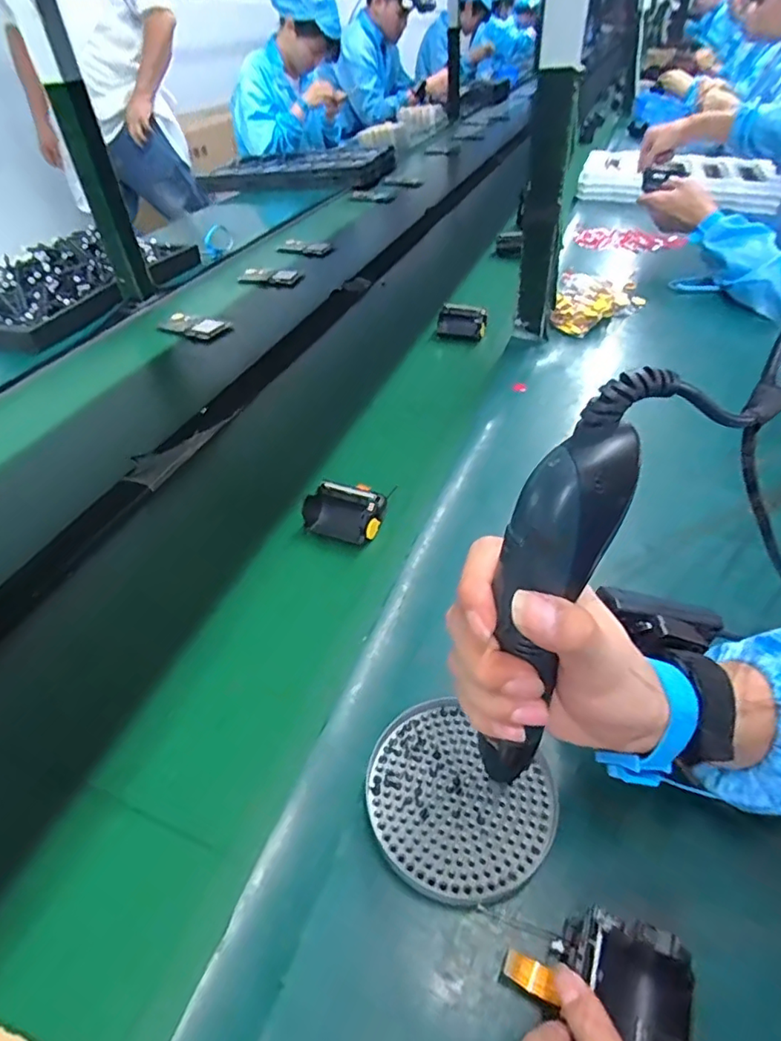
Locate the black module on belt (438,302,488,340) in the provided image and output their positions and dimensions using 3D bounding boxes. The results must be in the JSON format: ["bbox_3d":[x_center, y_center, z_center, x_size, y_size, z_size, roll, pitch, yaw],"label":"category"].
[{"bbox_3d":[0.110,-0.305,0.839,0.073,0.033,0.041,24,50,25],"label":"black module on belt"}]

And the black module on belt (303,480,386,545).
[{"bbox_3d":[-0.046,-0.009,0.532,0.072,0.028,0.053,15,47,19],"label":"black module on belt"}]

